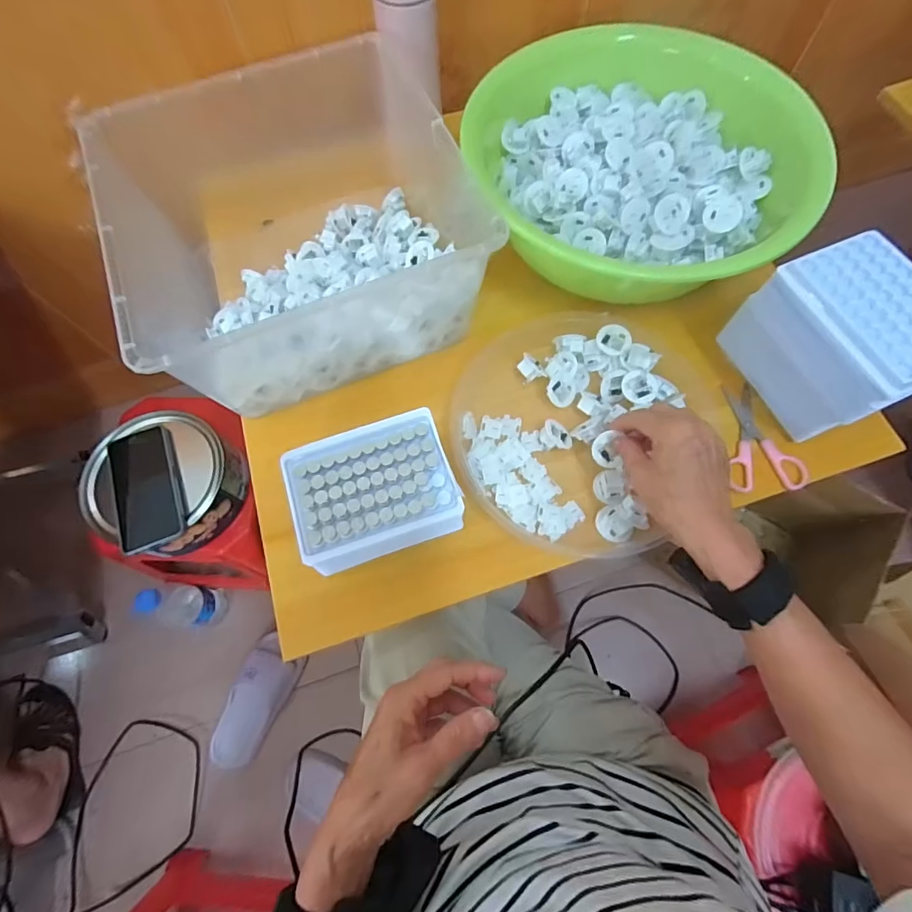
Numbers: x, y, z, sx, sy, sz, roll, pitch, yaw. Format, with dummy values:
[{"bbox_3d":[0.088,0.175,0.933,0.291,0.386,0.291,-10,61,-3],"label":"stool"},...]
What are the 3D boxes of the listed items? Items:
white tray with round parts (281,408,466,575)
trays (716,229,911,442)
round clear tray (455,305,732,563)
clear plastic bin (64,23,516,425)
[{"bbox_3d":[-0.066,0.033,0.408,0.129,0.057,0.110,-19,70,-6],"label":"white tray with round parts"},{"bbox_3d":[0.322,-0.094,0.417,0.089,0.129,0.130,-24,71,-7],"label":"trays"},{"bbox_3d":[0.111,-0.037,0.458,0.217,0.047,0.238,-2,73,6],"label":"round clear tray"},{"bbox_3d":[-0.159,-0.239,0.485,0.314,0.148,0.340,-25,71,-8],"label":"clear plastic bin"}]

